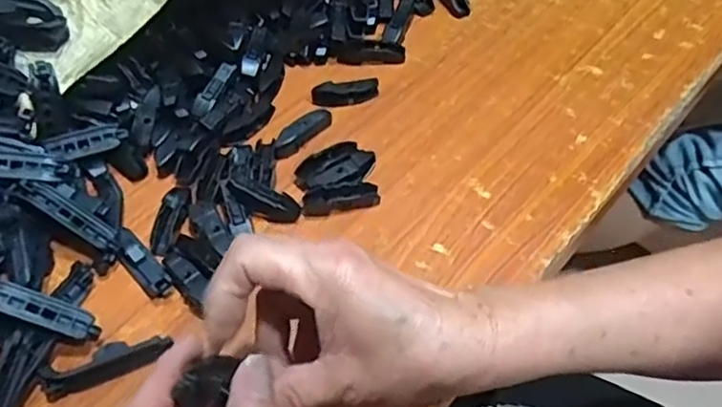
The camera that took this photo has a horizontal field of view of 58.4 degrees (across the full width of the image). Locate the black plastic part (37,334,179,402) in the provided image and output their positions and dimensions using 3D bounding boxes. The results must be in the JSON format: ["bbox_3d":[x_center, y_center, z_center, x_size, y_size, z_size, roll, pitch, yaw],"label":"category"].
[{"bbox_3d":[-0.152,0.095,0.387,0.075,0.018,0.020,-19,54,-12],"label":"black plastic part"}]

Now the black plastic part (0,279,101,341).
[{"bbox_3d":[-0.197,0.063,0.388,0.078,0.015,0.018,25,55,-14],"label":"black plastic part"}]

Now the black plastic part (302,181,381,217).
[{"bbox_3d":[-0.014,-0.004,0.454,0.053,0.007,0.021,-12,53,-6],"label":"black plastic part"}]

